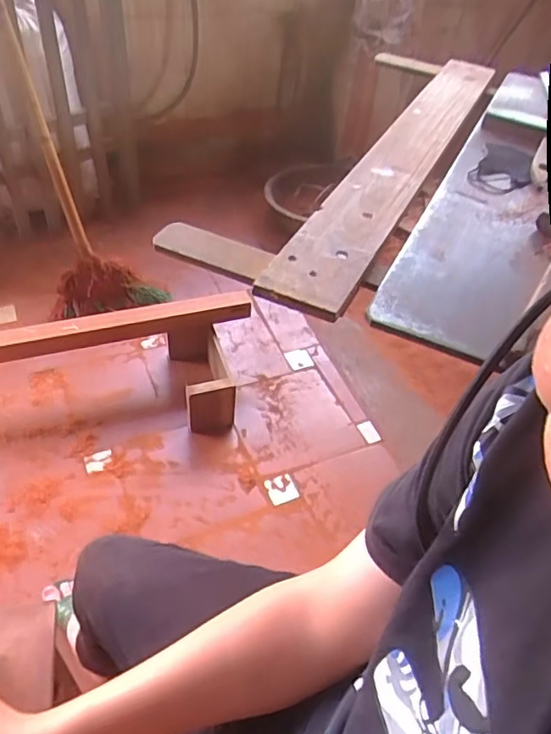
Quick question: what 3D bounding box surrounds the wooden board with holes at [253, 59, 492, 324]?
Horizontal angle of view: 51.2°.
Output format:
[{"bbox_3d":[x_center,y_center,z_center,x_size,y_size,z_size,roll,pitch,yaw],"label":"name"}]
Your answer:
[{"bbox_3d":[0.219,-0.356,0.921,0.096,0.014,0.933,24,47,12],"label":"wooden board with holes"}]

